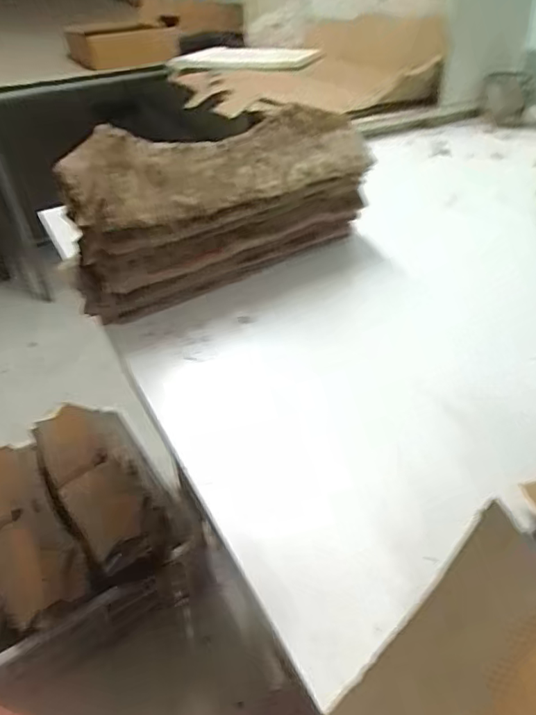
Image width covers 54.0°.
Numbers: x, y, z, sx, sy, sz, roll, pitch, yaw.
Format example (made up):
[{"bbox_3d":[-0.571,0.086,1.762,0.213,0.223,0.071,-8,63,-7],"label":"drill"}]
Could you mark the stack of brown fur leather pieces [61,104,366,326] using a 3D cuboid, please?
[{"bbox_3d":[-0.050,-0.169,0.600,0.355,0.149,0.125,-25,48,-23],"label":"stack of brown fur leather pieces"}]

